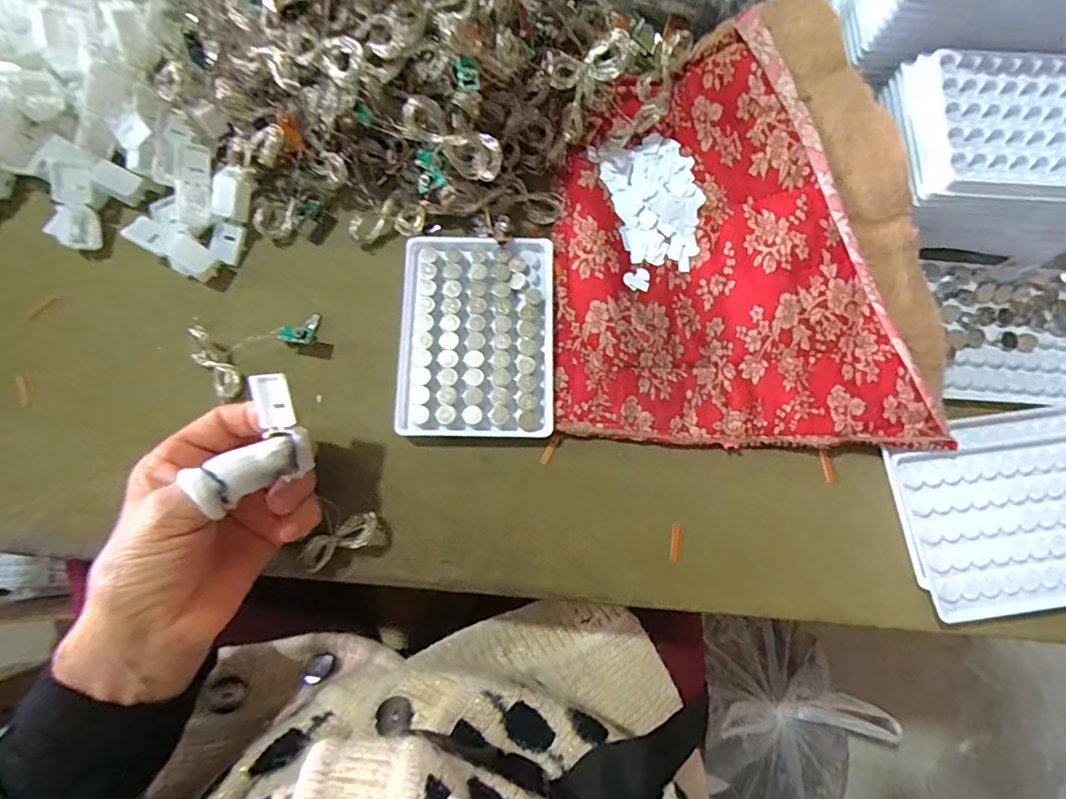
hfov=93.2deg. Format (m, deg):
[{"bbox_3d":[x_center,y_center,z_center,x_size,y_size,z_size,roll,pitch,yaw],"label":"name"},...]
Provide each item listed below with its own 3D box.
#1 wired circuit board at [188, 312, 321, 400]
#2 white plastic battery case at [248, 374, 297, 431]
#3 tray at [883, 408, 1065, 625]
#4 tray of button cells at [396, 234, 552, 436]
[{"bbox_3d":[-0.173,-0.029,0.314,0.074,0.020,0.045,-10,78,-3],"label":"wired circuit board"},{"bbox_3d":[-0.134,0.001,0.258,0.022,0.004,0.028,-1,106,9],"label":"white plastic battery case"},{"bbox_3d":[0.284,0.065,0.298,0.132,0.010,0.108,-7,78,-2],"label":"tray"},{"bbox_3d":[-0.034,-0.041,0.320,0.094,0.015,0.128,1,77,0],"label":"tray of button cells"}]

